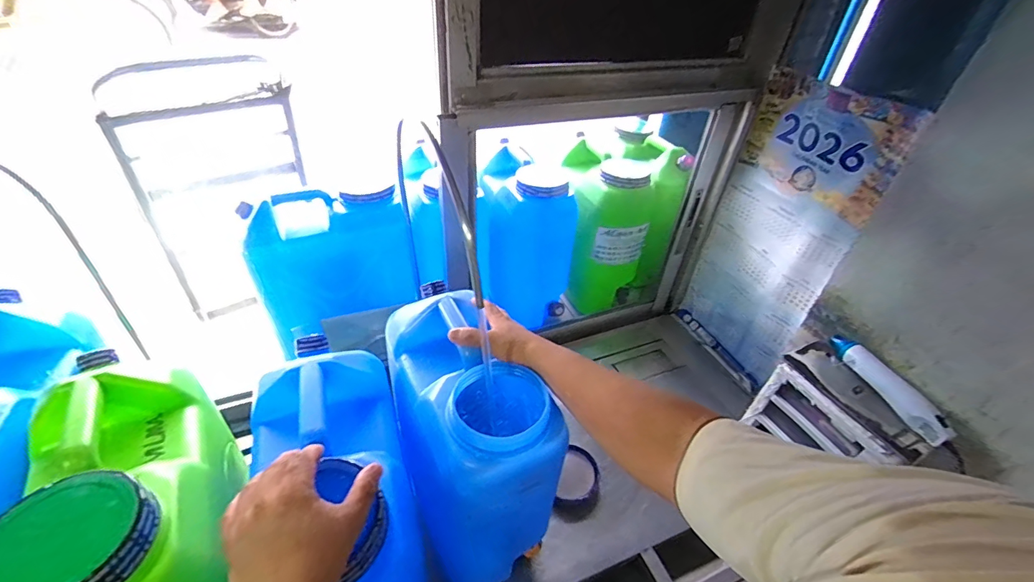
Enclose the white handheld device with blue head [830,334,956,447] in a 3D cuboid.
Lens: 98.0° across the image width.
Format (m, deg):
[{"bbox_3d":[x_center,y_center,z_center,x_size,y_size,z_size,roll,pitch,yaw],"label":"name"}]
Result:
[{"bbox_3d":[0.632,0.157,0.770,0.042,0.035,0.224,-7,40,-14],"label":"white handheld device with blue head"}]

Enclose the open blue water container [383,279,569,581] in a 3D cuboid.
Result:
[{"bbox_3d":[-0.081,0.211,0.683,0.166,0.350,0.295,-17,43,-24],"label":"open blue water container"}]

